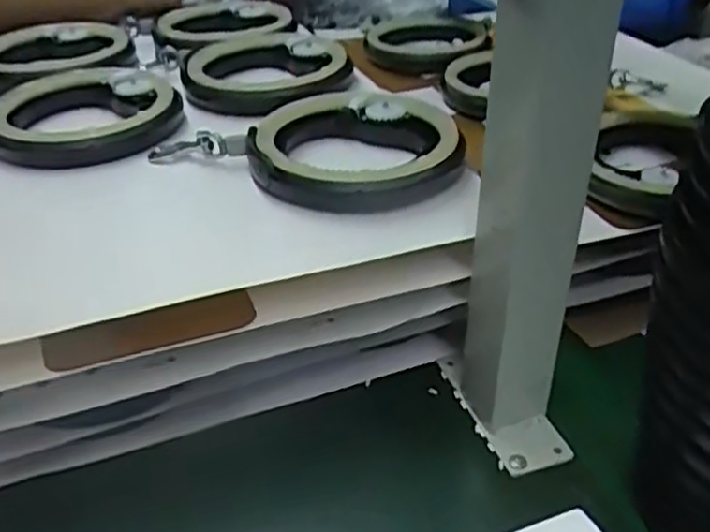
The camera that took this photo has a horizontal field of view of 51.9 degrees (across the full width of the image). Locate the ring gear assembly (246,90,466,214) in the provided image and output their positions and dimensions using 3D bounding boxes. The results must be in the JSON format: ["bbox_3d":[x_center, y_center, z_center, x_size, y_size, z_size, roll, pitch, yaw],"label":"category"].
[{"bbox_3d":[-0.002,-0.073,0.447,0.123,0.031,0.113,-2,34,1],"label":"ring gear assembly"}]

